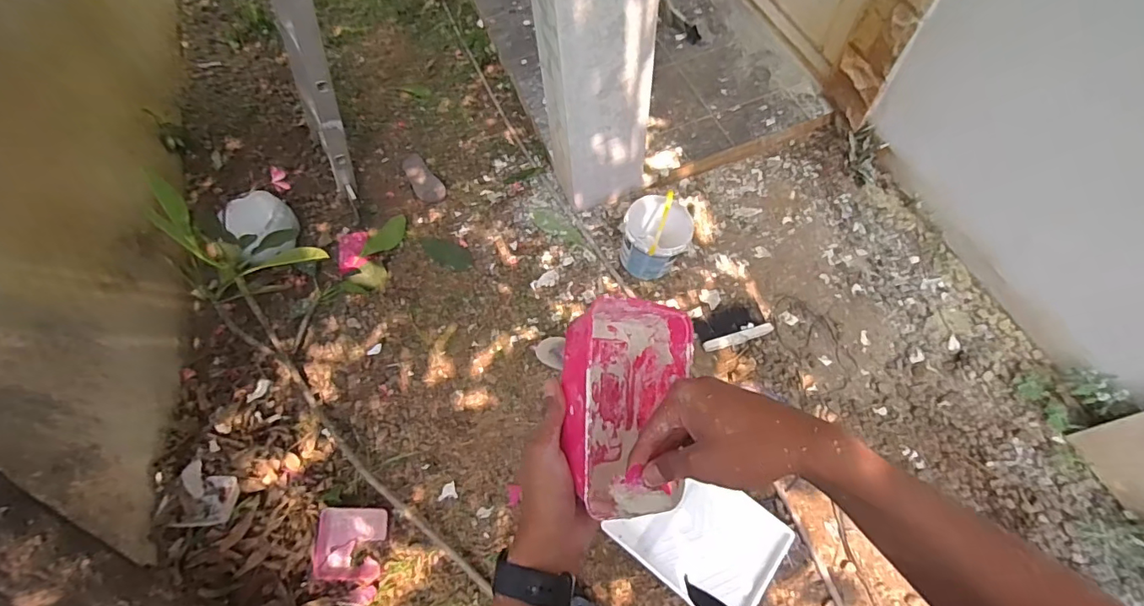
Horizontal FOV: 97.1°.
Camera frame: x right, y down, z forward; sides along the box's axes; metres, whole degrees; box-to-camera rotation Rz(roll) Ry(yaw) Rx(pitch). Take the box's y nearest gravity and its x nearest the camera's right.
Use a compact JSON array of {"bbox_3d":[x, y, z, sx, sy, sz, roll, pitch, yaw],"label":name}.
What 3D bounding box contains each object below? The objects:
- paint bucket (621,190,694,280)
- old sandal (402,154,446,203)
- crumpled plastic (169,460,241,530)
[{"bbox_3d":[0.260,-0.215,1.542,0.197,0.255,0.210,-1,65,2],"label":"paint bucket"},{"bbox_3d":[-0.548,-0.457,1.837,0.092,0.033,0.255,-33,68,-13],"label":"old sandal"},{"bbox_3d":[-0.919,0.486,1.274,0.129,0.039,0.149,11,64,-22],"label":"crumpled plastic"}]

